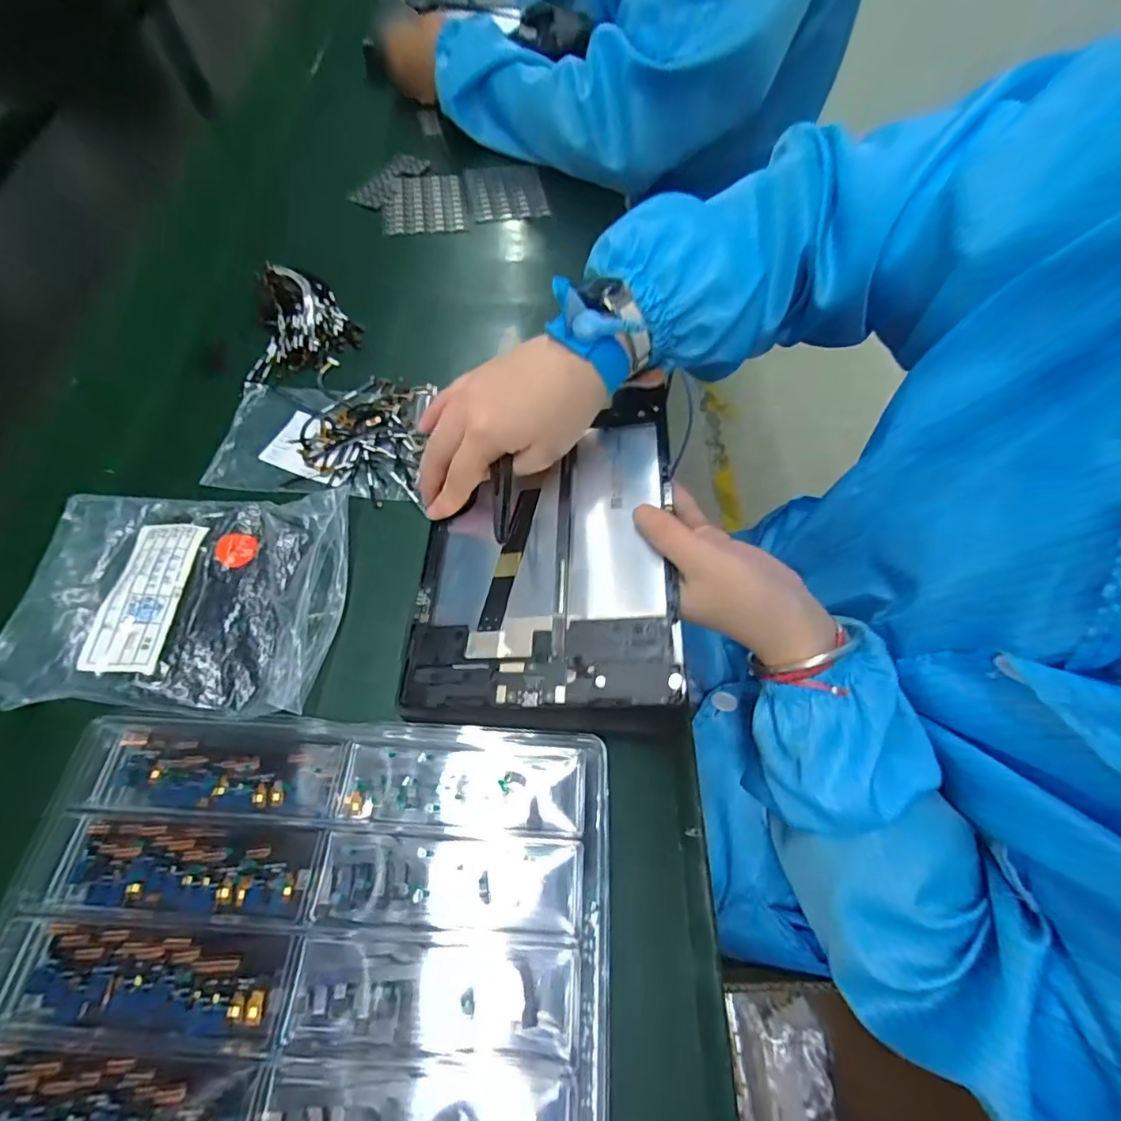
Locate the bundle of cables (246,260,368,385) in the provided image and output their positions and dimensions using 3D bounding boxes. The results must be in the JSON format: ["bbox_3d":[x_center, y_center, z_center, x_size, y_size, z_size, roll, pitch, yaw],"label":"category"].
[{"bbox_3d":[-0.211,-0.201,0.431,0.081,0.020,0.106,-5,61,-2],"label":"bundle of cables"}]

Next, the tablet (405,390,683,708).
[{"bbox_3d":[-0.008,-0.017,0.311,0.146,0.012,0.210,-3,58,12],"label":"tablet"}]

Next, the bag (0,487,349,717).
[{"bbox_3d":[-0.226,0.018,0.313,0.176,0.021,0.138,1,61,1],"label":"bag"}]

